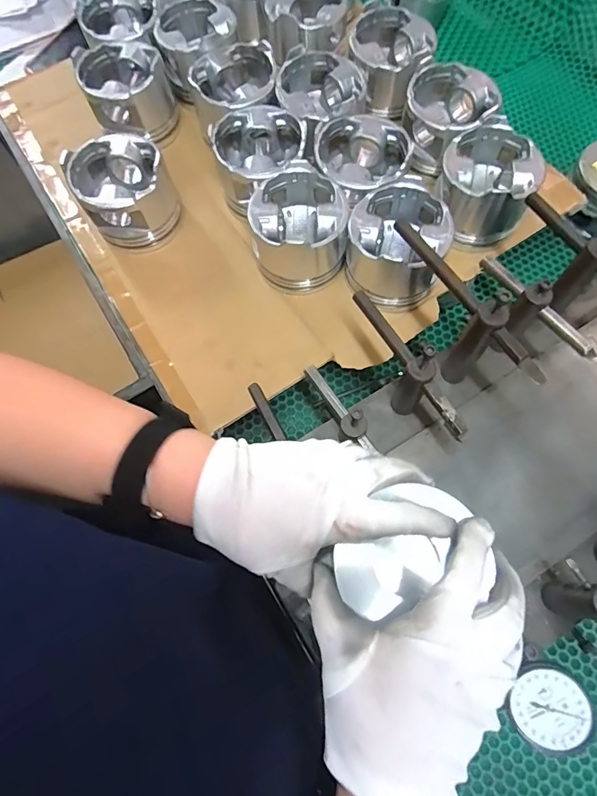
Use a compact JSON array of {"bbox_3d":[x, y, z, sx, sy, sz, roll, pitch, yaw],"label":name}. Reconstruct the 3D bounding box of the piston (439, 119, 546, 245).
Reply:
[{"bbox_3d":[0.204,-0.233,0.480,0.101,0.067,0.109,17,72,8],"label":"piston"}]

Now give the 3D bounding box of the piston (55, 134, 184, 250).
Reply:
[{"bbox_3d":[-0.193,-0.229,0.496,0.096,0.085,0.101,-27,72,-7],"label":"piston"}]

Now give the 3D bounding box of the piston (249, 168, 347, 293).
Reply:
[{"bbox_3d":[0.000,-0.175,0.471,0.094,0.080,0.098,-1,71,2],"label":"piston"}]

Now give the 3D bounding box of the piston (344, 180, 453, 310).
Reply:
[{"bbox_3d":[0.100,-0.156,0.454,0.095,0.071,0.100,5,71,4],"label":"piston"}]

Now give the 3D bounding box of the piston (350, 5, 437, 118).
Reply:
[{"bbox_3d":[0.112,-0.415,0.538,0.099,0.075,0.106,17,72,8],"label":"piston"}]

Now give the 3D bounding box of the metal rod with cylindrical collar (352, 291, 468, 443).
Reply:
[{"bbox_3d":[0.092,-0.024,0.382,0.019,0.100,0.147,-25,72,-7],"label":"metal rod with cylindrical collar"}]

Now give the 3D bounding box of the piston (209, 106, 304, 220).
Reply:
[{"bbox_3d":[-0.041,-0.264,0.504,0.099,0.089,0.106,-13,71,-2],"label":"piston"}]

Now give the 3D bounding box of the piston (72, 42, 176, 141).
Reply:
[{"bbox_3d":[-0.216,-0.392,0.559,0.104,0.069,0.111,-21,72,-5],"label":"piston"}]

